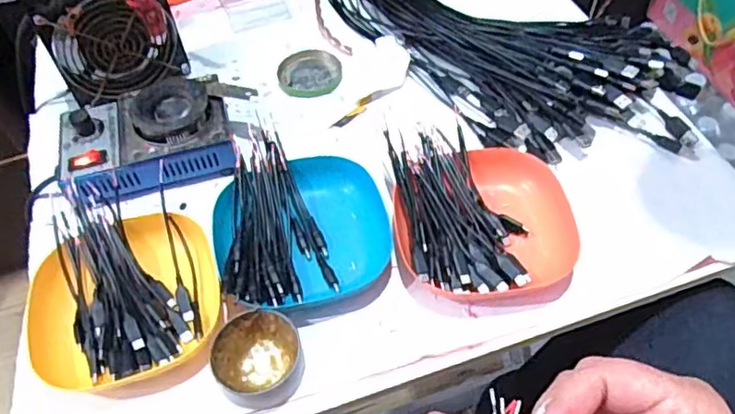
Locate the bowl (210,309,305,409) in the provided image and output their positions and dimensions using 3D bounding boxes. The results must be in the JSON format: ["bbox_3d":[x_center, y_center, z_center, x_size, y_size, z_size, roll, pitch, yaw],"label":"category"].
[{"bbox_3d":[-0.078,0.109,0.437,0.059,0.026,0.065,-9,54,-3],"label":"bowl"}]

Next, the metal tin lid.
[{"bbox_3d":[-0.061,-0.143,0.642,0.066,0.005,0.068,-2,54,2],"label":"metal tin lid"}]

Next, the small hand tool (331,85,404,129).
[{"bbox_3d":[-0.004,-0.103,0.608,0.084,0.004,0.015,-34,59,-20],"label":"small hand tool"}]

